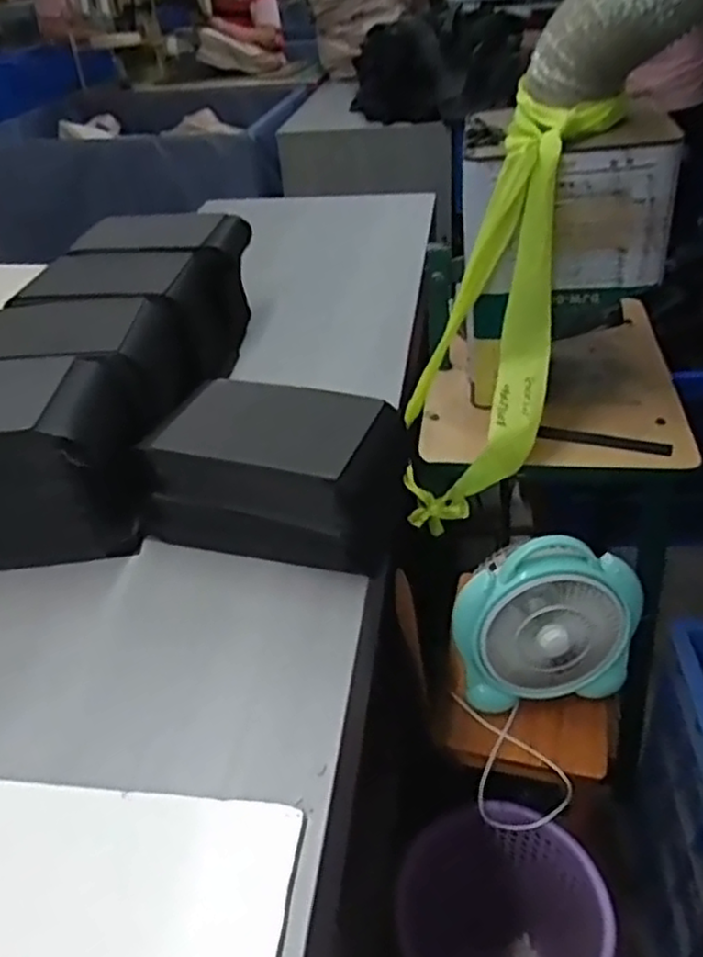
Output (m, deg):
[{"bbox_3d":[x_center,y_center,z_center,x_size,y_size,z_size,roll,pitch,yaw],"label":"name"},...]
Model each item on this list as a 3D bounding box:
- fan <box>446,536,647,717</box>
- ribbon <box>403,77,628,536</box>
[{"bbox_3d":[0.252,0.185,0.951,0.235,0.218,0.107,-7,38,-3],"label":"fan"},{"bbox_3d":[0.166,-0.184,0.895,0.183,0.551,0.101,21,21,30],"label":"ribbon"}]

